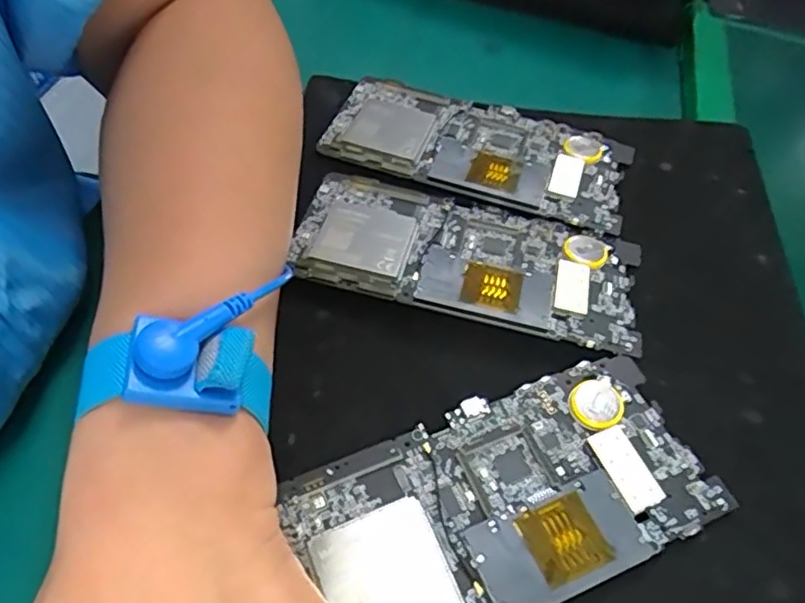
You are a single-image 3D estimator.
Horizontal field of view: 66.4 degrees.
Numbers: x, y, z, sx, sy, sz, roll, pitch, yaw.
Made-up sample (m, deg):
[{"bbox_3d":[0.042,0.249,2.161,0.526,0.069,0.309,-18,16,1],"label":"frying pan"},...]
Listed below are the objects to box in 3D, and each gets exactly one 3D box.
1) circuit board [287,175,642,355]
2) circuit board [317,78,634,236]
[{"bbox_3d":[0.029,-0.022,0.275,0.150,0.008,0.066,13,58,8],"label":"circuit board"},{"bbox_3d":[0.038,-0.081,0.318,0.150,0.008,0.069,16,58,10],"label":"circuit board"}]

